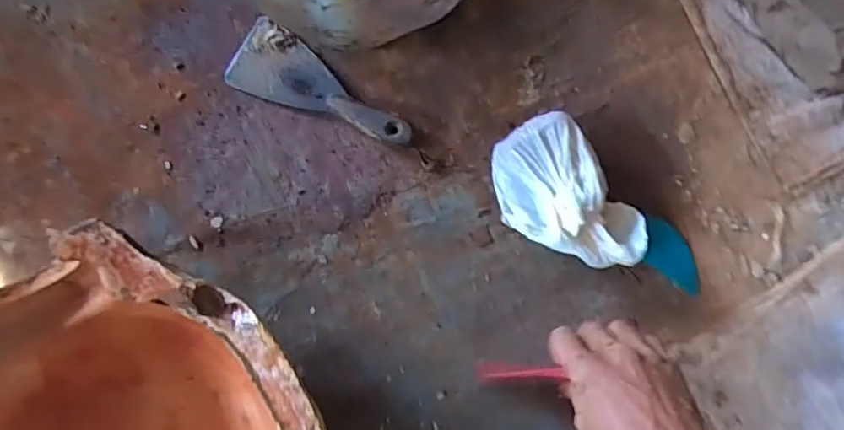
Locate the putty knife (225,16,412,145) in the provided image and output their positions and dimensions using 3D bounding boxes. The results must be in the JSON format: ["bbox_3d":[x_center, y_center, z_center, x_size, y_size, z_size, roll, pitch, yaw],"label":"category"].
[{"bbox_3d":[-0.092,-0.118,0.526,0.183,0.027,0.068,27,87,2],"label":"putty knife"}]

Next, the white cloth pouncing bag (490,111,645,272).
[{"bbox_3d":[0.124,-0.013,0.501,0.099,0.064,0.150,-36,87,-2],"label":"white cloth pouncing bag"}]

